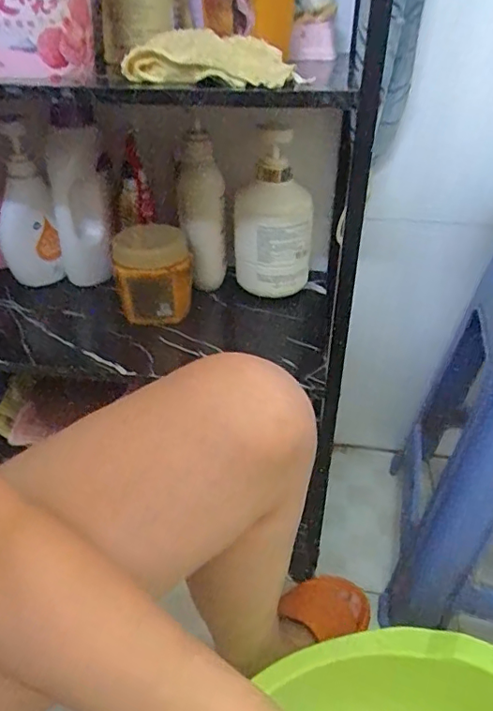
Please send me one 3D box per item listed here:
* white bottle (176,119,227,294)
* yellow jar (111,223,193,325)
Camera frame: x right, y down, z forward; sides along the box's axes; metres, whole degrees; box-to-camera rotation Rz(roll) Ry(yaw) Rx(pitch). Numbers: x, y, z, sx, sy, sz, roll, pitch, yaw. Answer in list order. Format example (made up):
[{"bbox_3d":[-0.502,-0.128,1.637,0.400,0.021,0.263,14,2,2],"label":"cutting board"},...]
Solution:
[{"bbox_3d":[-0.058,-0.186,0.691,0.058,0.199,0.044,-4,34,-8],"label":"white bottle"},{"bbox_3d":[-0.114,-0.092,0.655,0.091,0.110,0.097,-4,34,-8],"label":"yellow jar"}]

